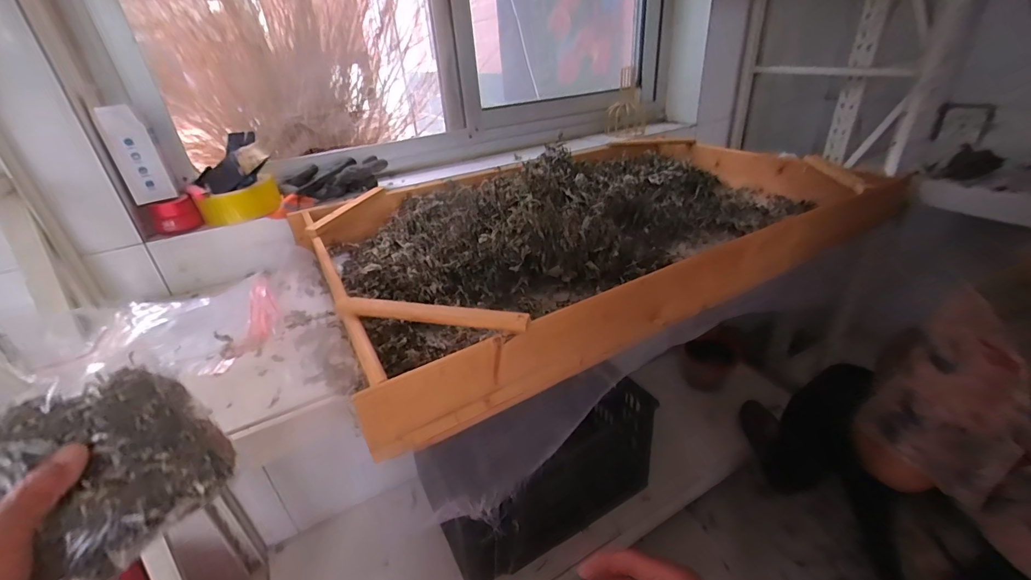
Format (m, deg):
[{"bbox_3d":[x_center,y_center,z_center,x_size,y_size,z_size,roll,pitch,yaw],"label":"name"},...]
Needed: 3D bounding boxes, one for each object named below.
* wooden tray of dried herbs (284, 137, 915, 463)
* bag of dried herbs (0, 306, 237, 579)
[{"bbox_3d":[0.126,-0.138,0.733,0.888,0.120,0.528,-20,33,-26],"label":"wooden tray of dried herbs"},{"bbox_3d":[-0.285,0.090,0.292,0.175,0.031,0.106,46,44,8],"label":"bag of dried herbs"}]

